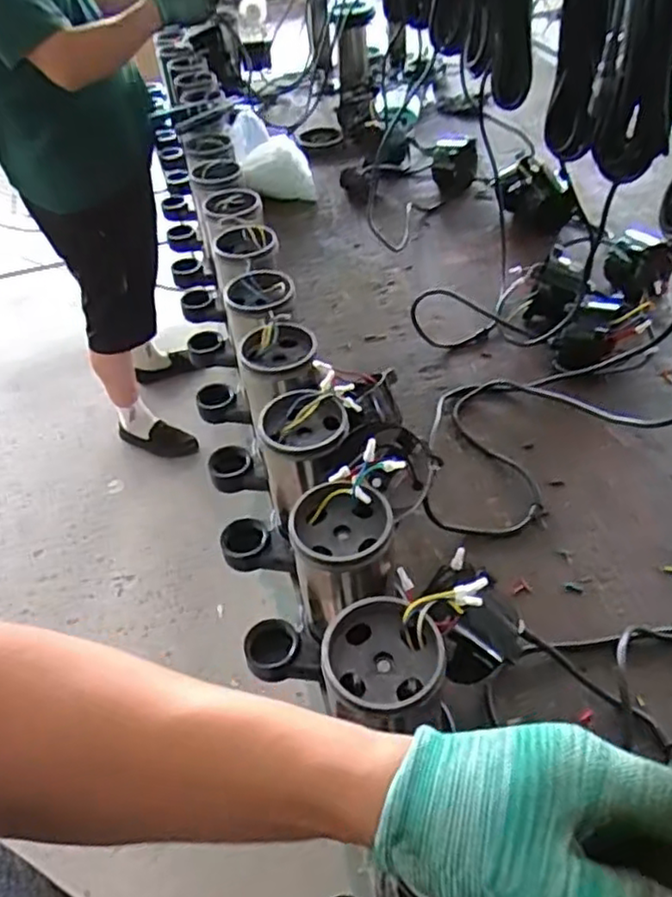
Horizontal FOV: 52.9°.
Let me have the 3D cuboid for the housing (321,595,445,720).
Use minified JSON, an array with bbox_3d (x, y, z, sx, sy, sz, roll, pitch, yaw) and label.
[{"bbox_3d":[0.034,0.156,0.509,0.086,0.033,0.083,-3,46,3],"label":"housing"}]

